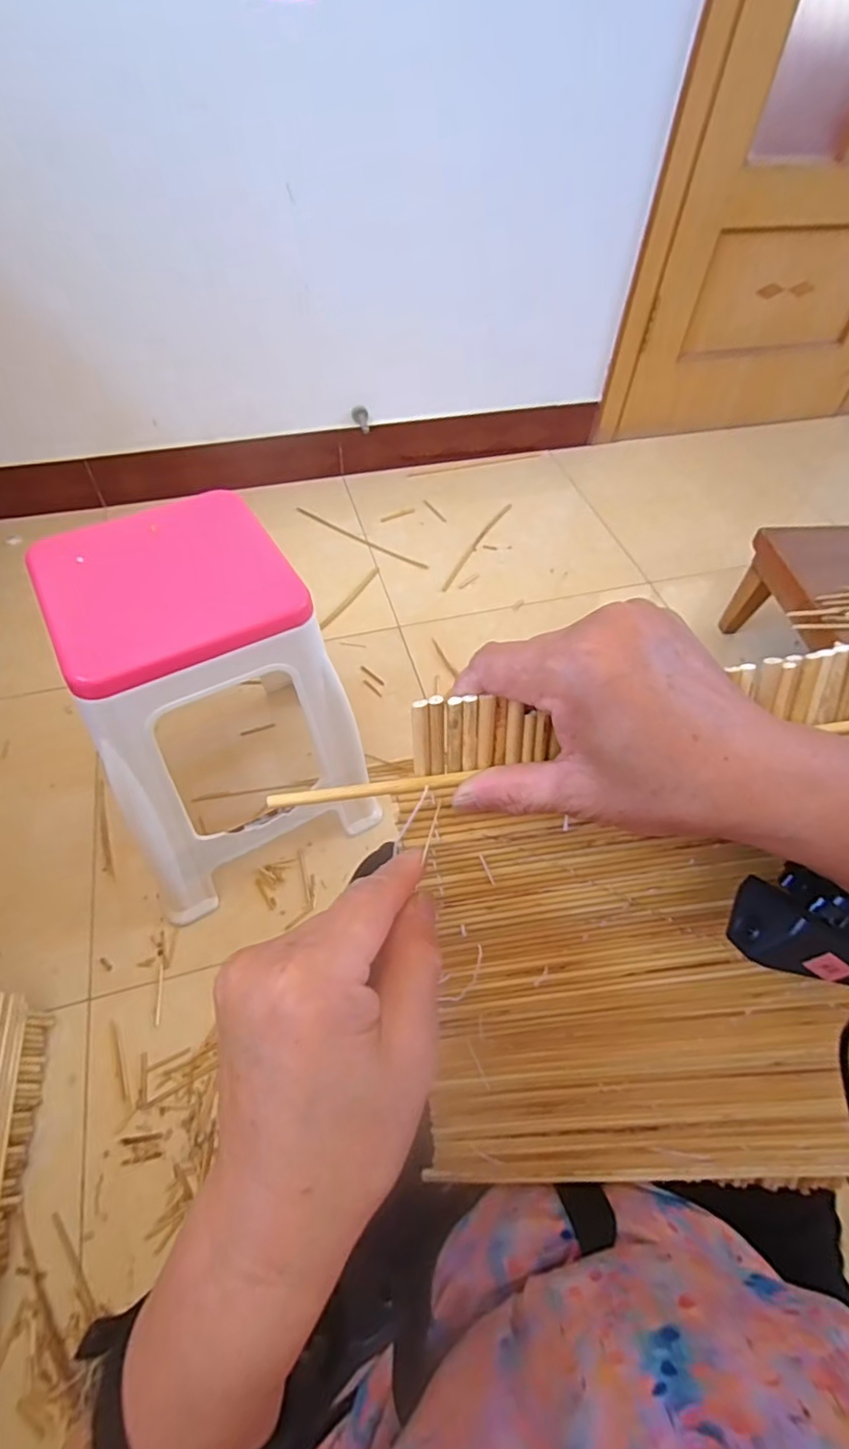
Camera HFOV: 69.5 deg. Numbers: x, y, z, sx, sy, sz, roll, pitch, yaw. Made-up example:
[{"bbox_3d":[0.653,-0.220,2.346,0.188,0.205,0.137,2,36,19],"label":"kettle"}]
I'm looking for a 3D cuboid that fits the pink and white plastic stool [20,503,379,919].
[{"bbox_3d":[-0.280,-0.014,0.832,0.316,0.433,0.310,-25,58,-20],"label":"pink and white plastic stool"}]

